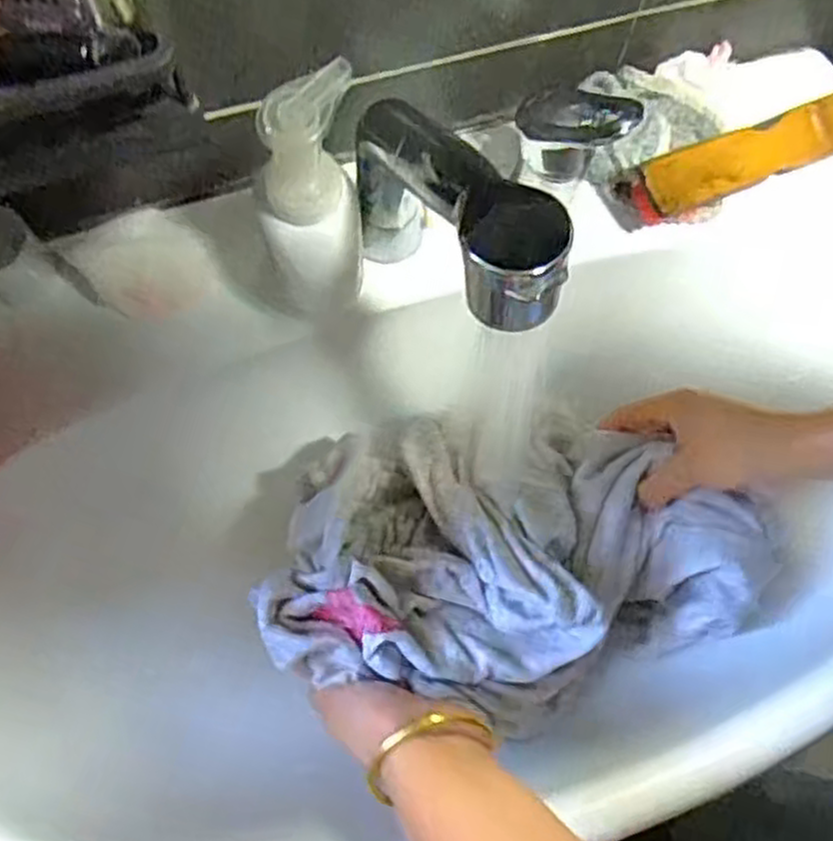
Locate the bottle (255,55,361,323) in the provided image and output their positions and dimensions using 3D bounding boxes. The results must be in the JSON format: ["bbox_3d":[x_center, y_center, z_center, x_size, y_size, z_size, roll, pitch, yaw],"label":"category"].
[{"bbox_3d":[-0.061,-0.121,0.426,0.058,0.140,0.069,-6,70,-5],"label":"bottle"}]

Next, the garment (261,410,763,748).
[{"bbox_3d":[0.071,0.087,0.491,0.286,0.117,0.200,13,70,3],"label":"garment"}]

